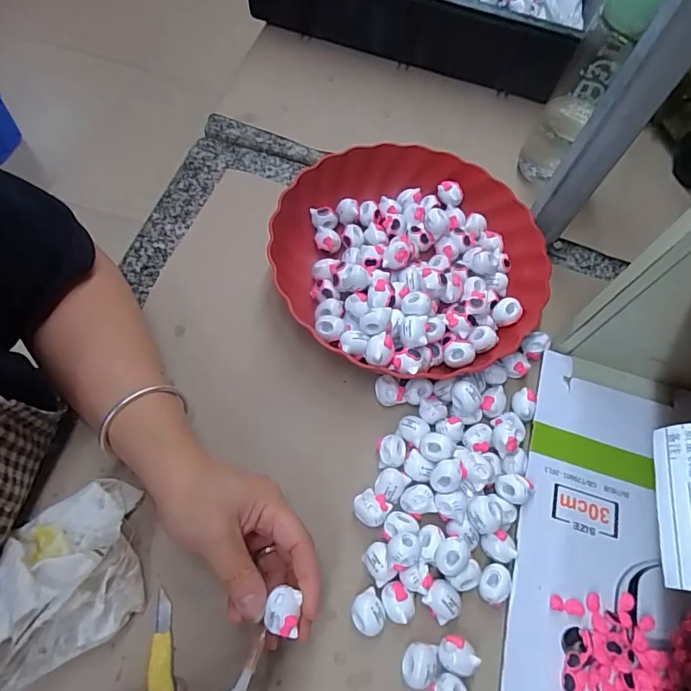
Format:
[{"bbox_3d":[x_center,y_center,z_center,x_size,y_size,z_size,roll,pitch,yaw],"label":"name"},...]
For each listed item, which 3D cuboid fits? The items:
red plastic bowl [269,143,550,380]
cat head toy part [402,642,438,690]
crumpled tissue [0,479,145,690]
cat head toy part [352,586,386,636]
[{"bbox_3d":[0.058,-0.081,0.436,0.237,0.055,0.230,2,64,-4],"label":"red plastic bowl"},{"bbox_3d":[0.050,0.211,0.316,0.024,0.016,0.025,2,64,-4],"label":"cat head toy part"},{"bbox_3d":[-0.180,0.148,0.312,0.085,0.057,0.106,-14,64,-10],"label":"crumpled tissue"},{"bbox_3d":[0.016,0.184,0.329,0.022,0.020,0.025,-27,69,-16],"label":"cat head toy part"}]

